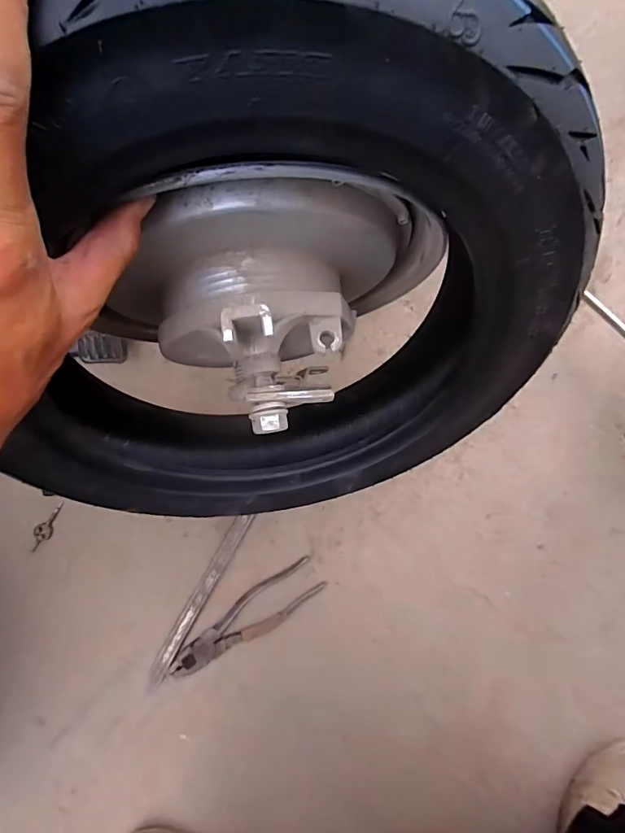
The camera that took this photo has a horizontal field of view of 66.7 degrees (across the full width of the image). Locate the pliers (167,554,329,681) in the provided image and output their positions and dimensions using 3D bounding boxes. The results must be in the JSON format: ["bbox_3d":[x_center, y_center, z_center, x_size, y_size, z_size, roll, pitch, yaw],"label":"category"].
[{"bbox_3d":[-0.076,0.227,0.525,0.189,0.014,0.048,-36,83,-1],"label":"pliers"}]

